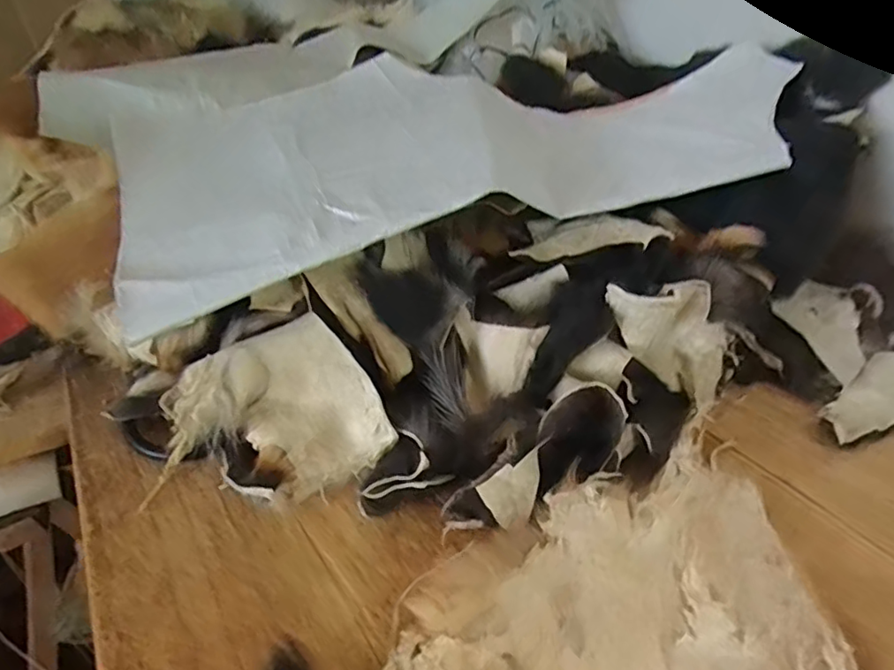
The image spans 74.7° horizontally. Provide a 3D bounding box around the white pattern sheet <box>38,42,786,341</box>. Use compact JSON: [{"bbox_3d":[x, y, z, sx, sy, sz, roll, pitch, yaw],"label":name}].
[{"bbox_3d":[-0.029,-0.197,0.574,0.595,0.104,0.431,-20,39,-21],"label":"white pattern sheet"}]

